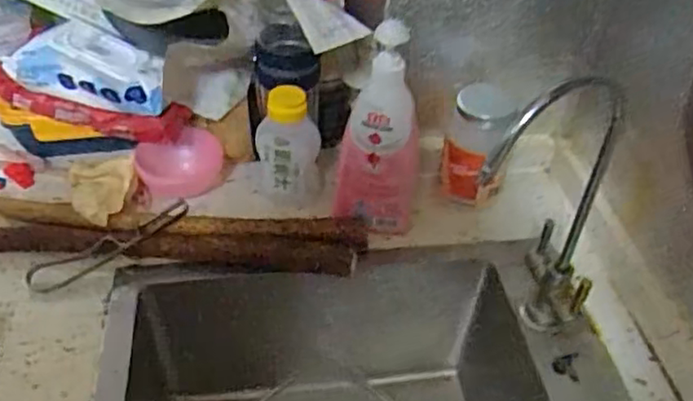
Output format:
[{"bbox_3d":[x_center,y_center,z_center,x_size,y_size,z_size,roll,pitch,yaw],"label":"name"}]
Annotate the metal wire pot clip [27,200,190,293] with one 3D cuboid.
[{"bbox_3d":[-0.231,0.043,0.638,0.165,0.018,0.031,-27,47,-10],"label":"metal wire pot clip"}]

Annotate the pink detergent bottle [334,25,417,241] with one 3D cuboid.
[{"bbox_3d":[0.031,-0.063,0.636,0.083,0.202,0.049,10,41,8],"label":"pink detergent bottle"}]

